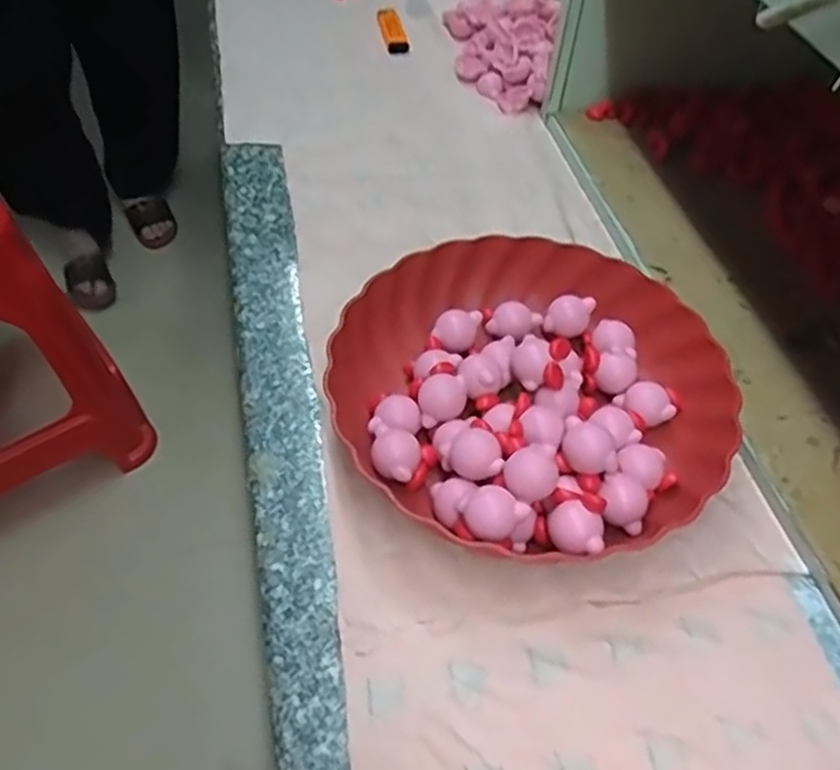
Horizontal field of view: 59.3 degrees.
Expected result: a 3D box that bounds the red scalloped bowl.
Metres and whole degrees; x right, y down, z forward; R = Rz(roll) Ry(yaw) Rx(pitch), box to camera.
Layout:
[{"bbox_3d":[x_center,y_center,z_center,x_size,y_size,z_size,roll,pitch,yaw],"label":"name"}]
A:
[{"bbox_3d":[0.072,0.000,0.464,0.233,0.053,0.226,0,51,0],"label":"red scalloped bowl"}]

